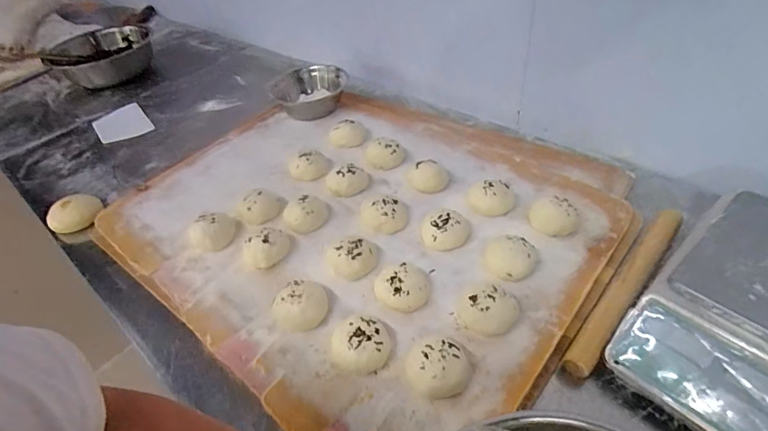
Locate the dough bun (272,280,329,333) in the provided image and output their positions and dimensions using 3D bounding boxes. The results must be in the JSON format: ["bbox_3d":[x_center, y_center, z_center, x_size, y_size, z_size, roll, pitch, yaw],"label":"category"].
[{"bbox_3d":[-0.115,0.124,0.573,0.075,0.040,0.060,-21,48,-15],"label":"dough bun"}]

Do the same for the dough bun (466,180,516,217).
[{"bbox_3d":[0.178,-0.027,0.687,0.078,0.038,0.061,6,47,11],"label":"dough bun"}]

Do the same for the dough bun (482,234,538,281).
[{"bbox_3d":[0.179,0.060,0.594,0.070,0.033,0.064,-2,46,3],"label":"dough bun"}]

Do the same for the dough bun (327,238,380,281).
[{"bbox_3d":[-0.046,0.058,0.619,0.077,0.038,0.065,-10,46,-4],"label":"dough bun"}]

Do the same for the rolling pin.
[{"bbox_3d":[0.344,0.088,0.580,0.036,0.035,0.333,32,56,31],"label":"rolling pin"}]

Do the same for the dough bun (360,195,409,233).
[{"bbox_3d":[0.001,-0.010,0.685,0.075,0.039,0.072,-5,46,0],"label":"dough bun"}]

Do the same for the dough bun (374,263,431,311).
[{"bbox_3d":[0.026,0.095,0.586,0.076,0.038,0.080,-5,46,0],"label":"dough bun"}]

